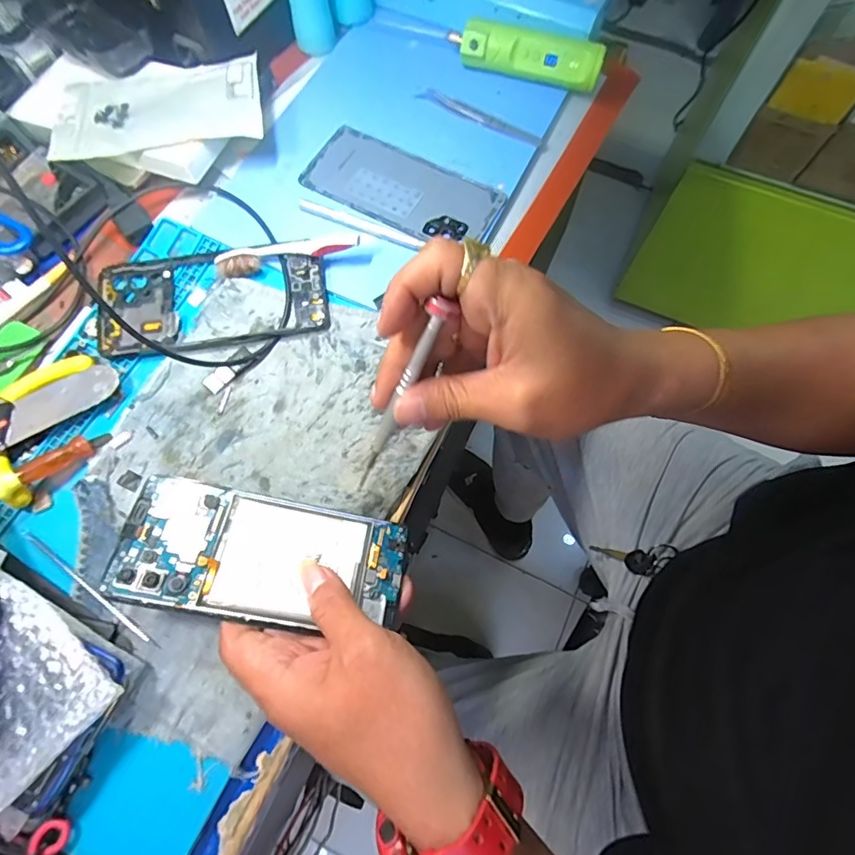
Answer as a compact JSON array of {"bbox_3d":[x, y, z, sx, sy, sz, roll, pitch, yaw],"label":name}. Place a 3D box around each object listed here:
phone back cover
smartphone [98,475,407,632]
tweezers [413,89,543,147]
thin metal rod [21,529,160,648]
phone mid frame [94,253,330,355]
[{"bbox_3d":[-0.020,-0.189,0.393,0.150,0.006,0.072,28,73,8],"label":"phone back cover"},{"bbox_3d":[-0.090,0.073,0.279,0.152,0.005,0.067,13,59,-10],"label":"smartphone"},{"bbox_3d":[0.044,-0.261,0.413,0.112,0.006,0.012,27,73,8],"label":"tweezers"},{"bbox_3d":[-0.201,0.093,0.290,0.115,0.004,0.004,33,74,10],"label":"thin metal rod"},{"bbox_3d":[-0.154,-0.092,0.353,0.158,0.009,0.072,-9,72,-4],"label":"phone mid frame"}]

